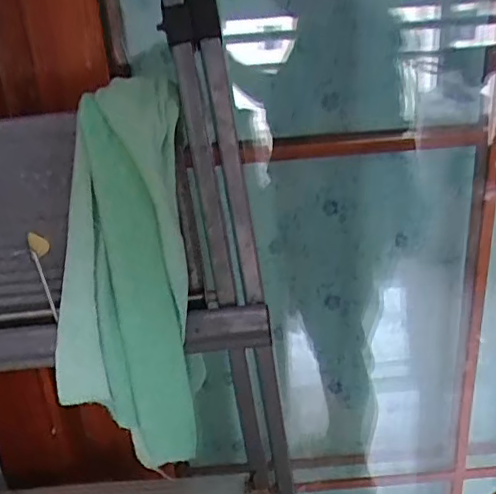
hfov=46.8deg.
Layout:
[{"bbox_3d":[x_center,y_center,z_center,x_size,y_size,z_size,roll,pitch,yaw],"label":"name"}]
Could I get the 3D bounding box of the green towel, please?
[{"bbox_3d":[-0.106,0.032,0.504,0.123,0.338,0.030,3,14,3],"label":"green towel"}]

